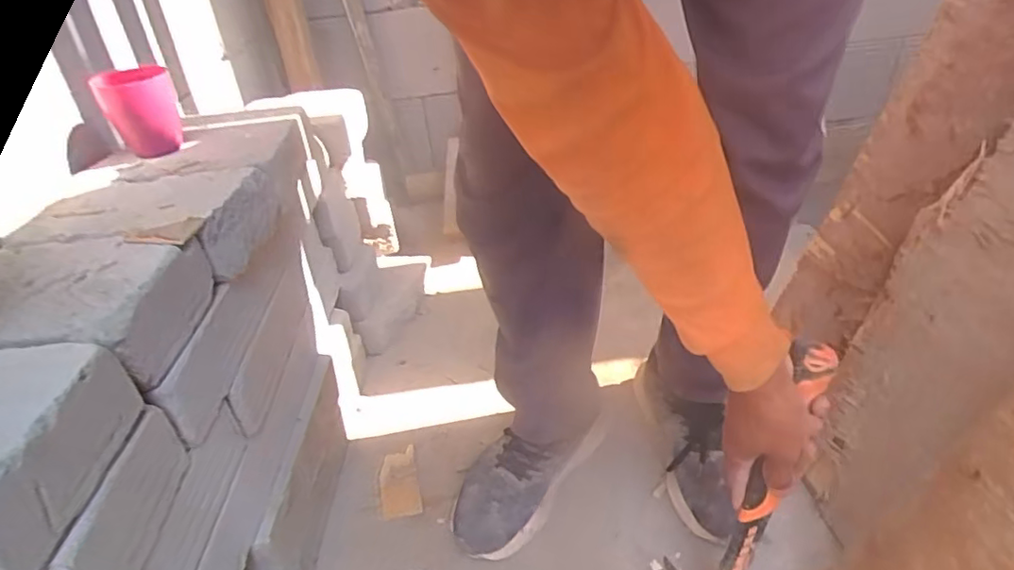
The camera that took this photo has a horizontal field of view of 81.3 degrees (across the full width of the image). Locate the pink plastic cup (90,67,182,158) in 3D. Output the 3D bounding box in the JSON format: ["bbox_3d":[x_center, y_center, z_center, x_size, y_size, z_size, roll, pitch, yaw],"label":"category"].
[{"bbox_3d":[-0.413,-0.200,0.671,0.072,0.088,0.074,-19,43,-22],"label":"pink plastic cup"}]

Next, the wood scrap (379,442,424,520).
[{"bbox_3d":[-0.151,0.269,0.820,0.051,0.016,0.120,-13,35,-8],"label":"wood scrap"}]

